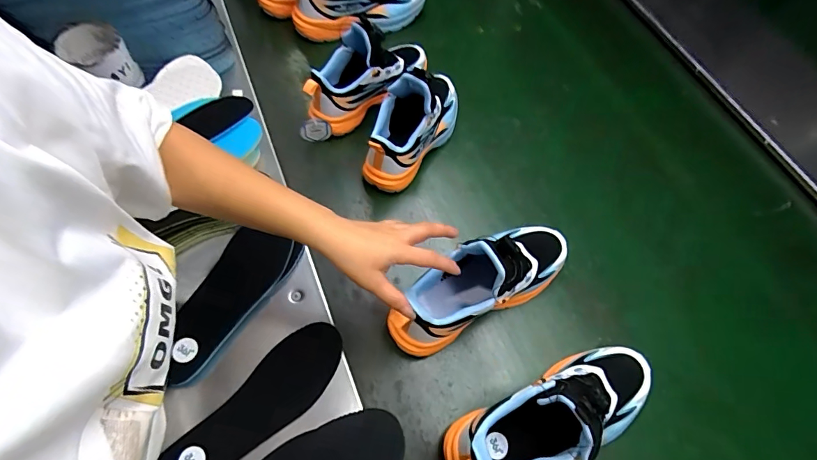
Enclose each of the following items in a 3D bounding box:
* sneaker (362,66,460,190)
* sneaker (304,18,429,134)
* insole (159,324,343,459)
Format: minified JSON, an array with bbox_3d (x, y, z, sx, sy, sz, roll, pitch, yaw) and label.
[{"bbox_3d":[0.010,-0.167,0.631,0.074,0.149,0.209,29,66,14],"label":"sneaker"},{"bbox_3d":[-0.067,-0.260,0.689,0.091,0.134,0.225,33,67,15],"label":"sneaker"},{"bbox_3d":[-0.169,0.203,0.484,0.073,0.008,0.233,43,69,7],"label":"insole"}]

